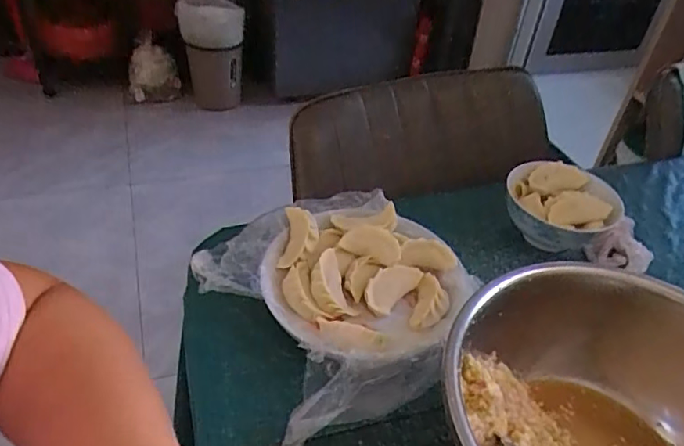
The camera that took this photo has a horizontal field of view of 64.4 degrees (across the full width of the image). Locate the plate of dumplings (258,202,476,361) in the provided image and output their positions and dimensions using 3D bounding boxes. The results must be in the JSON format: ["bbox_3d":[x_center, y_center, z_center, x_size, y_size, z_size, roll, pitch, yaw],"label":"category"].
[{"bbox_3d":[0.022,0.055,0.517,0.185,0.045,0.187,3,39,-2],"label":"plate of dumplings"}]

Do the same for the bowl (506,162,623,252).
[{"bbox_3d":[0.246,-0.010,0.624,0.124,0.069,0.113,3,39,-2],"label":"bowl"}]

